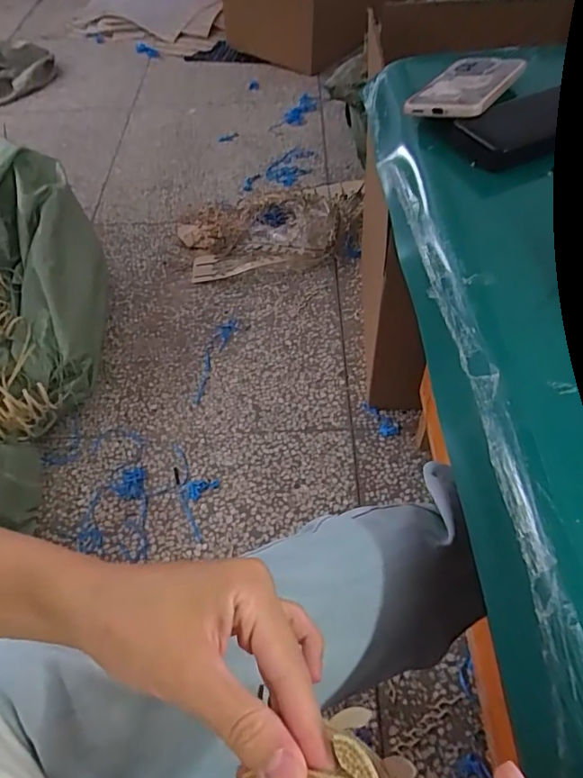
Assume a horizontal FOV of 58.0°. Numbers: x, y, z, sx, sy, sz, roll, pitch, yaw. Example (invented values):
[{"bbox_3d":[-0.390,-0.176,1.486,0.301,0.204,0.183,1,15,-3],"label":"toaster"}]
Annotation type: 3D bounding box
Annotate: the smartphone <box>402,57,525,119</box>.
[{"bbox_3d":[0.184,-0.317,0.550,0.084,0.010,0.152,16,51,26],"label":"smartphone"}]

